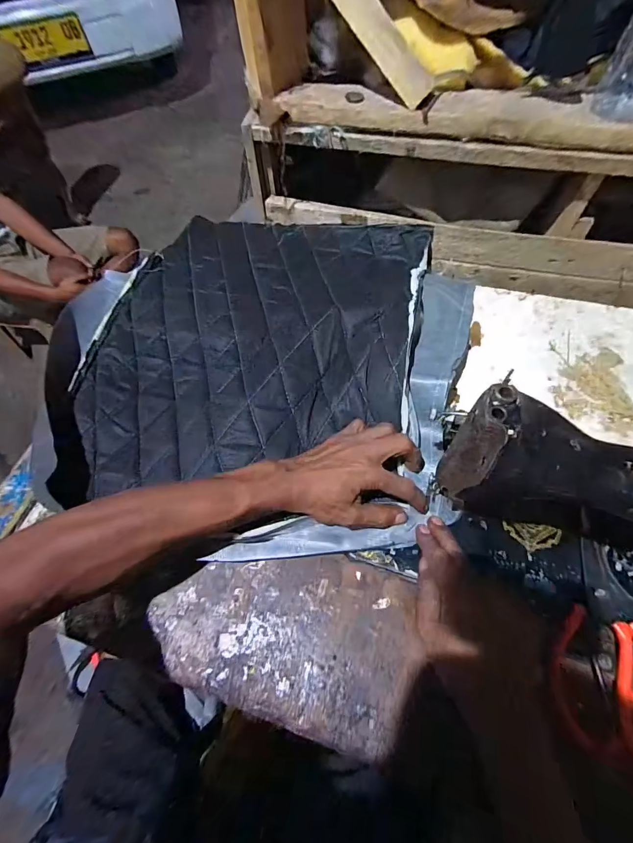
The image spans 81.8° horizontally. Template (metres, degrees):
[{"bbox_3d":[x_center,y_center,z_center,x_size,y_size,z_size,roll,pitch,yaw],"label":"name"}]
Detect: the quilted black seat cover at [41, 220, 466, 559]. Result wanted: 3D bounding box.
[{"bbox_3d":[-0.084,-0.119,0.487,0.526,0.059,0.508,10,64,9],"label":"quilted black seat cover"}]

